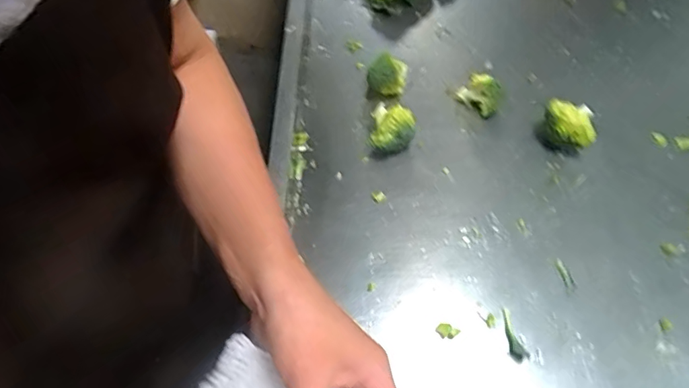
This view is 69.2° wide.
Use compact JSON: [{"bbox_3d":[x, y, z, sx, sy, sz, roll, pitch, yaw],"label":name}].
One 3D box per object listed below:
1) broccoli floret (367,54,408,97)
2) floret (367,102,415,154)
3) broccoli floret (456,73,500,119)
[{"bbox_3d":[0.054,-0.152,0.639,0.049,0.051,0.058,12,58,5],"label":"broccoli floret"},{"bbox_3d":[0.055,-0.073,0.588,0.050,0.055,0.046,1,57,-2],"label":"floret"},{"bbox_3d":[0.173,-0.126,0.631,0.035,0.041,0.061,-32,64,-21],"label":"broccoli floret"}]

